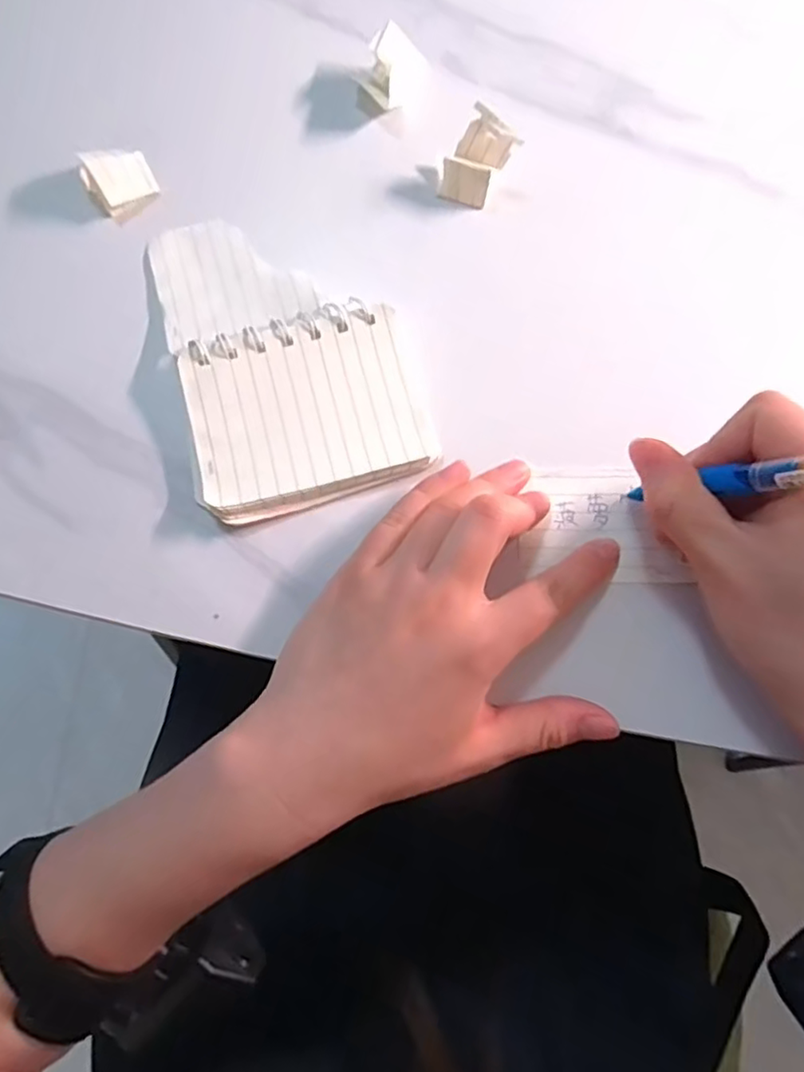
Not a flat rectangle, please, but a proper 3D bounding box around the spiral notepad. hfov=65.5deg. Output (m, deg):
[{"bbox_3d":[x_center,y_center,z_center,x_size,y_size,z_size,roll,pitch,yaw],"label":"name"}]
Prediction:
[{"bbox_3d":[-0.053,-0.089,0.287,0.103,0.012,0.153,-16,75,-3],"label":"spiral notepad"}]

